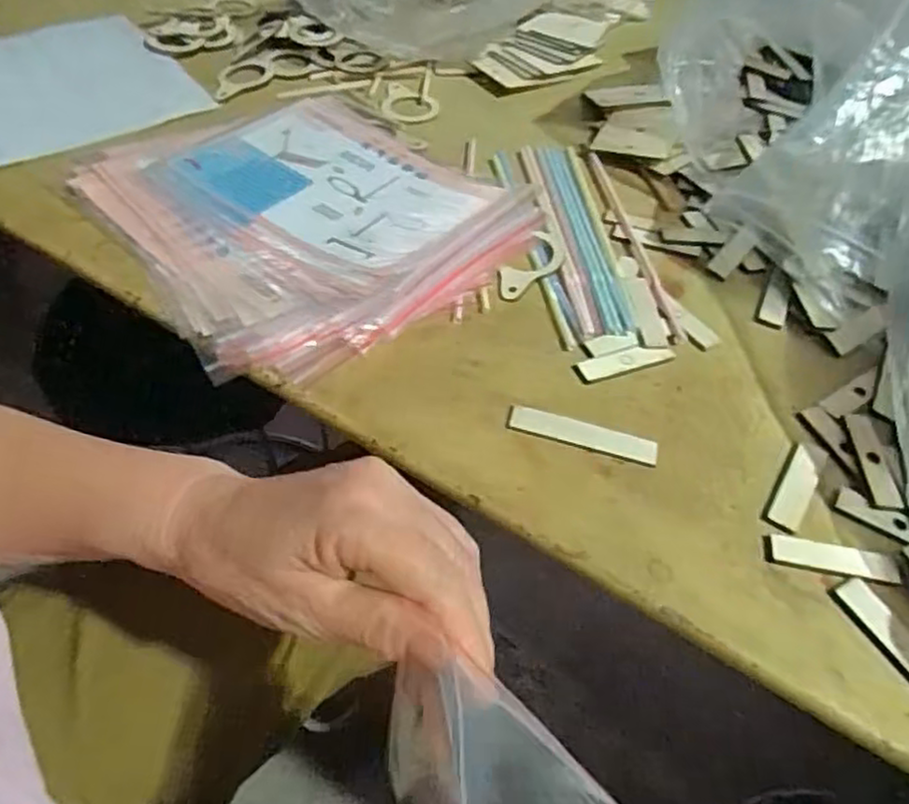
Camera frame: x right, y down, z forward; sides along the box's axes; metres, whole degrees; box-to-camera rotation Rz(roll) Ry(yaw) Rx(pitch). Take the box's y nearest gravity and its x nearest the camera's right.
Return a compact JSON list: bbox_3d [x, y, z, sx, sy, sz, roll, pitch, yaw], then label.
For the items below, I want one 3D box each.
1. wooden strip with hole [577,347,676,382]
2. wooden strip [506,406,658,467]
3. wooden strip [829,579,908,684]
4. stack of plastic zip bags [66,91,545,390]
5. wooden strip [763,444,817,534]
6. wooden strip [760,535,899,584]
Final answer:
[{"bbox_3d":[0.103,-0.024,0.419,0.061,0.004,0.015,-15,53,-17],"label":"wooden strip with hole"},{"bbox_3d":[0.069,0.018,0.380,0.080,0.004,0.018,13,51,6],"label":"wooden strip"},{"bbox_3d":[0.199,0.107,0.317,0.019,0.004,0.061,-21,55,-21],"label":"wooden strip"},{"bbox_3d":[-0.112,-0.137,0.482,0.278,0.024,0.236,36,56,23],"label":"stack of plastic zip bags"},{"bbox_3d":[0.177,0.045,0.366,0.017,0.004,0.054,29,54,18],"label":"wooden strip"},{"bbox_3d":[0.183,0.075,0.340,0.062,0.004,0.016,11,50,4],"label":"wooden strip"}]

